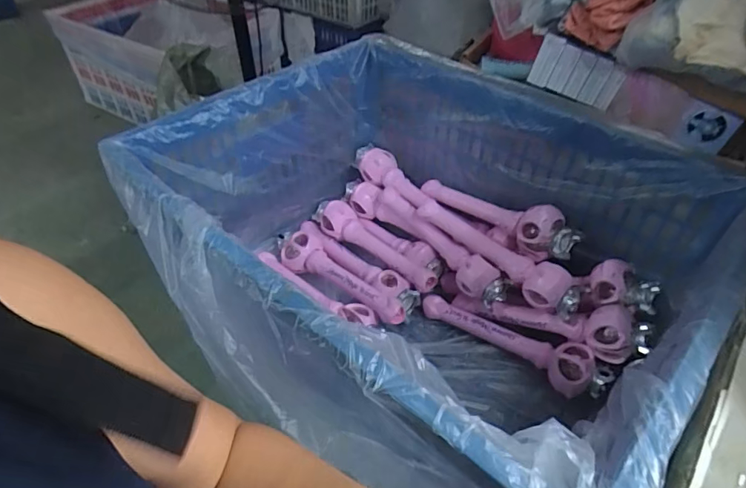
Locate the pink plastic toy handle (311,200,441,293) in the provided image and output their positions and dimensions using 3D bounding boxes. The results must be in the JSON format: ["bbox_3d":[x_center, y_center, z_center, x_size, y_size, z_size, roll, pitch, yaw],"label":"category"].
[{"bbox_3d":[0.000,-0.007,1.045,0.345,0.062,0.073,32,52,28],"label":"pink plastic toy handle"}]

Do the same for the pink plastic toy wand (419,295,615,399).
[{"bbox_3d":[0.256,0.179,0.896,0.356,0.056,0.071,26,49,24],"label":"pink plastic toy wand"}]

